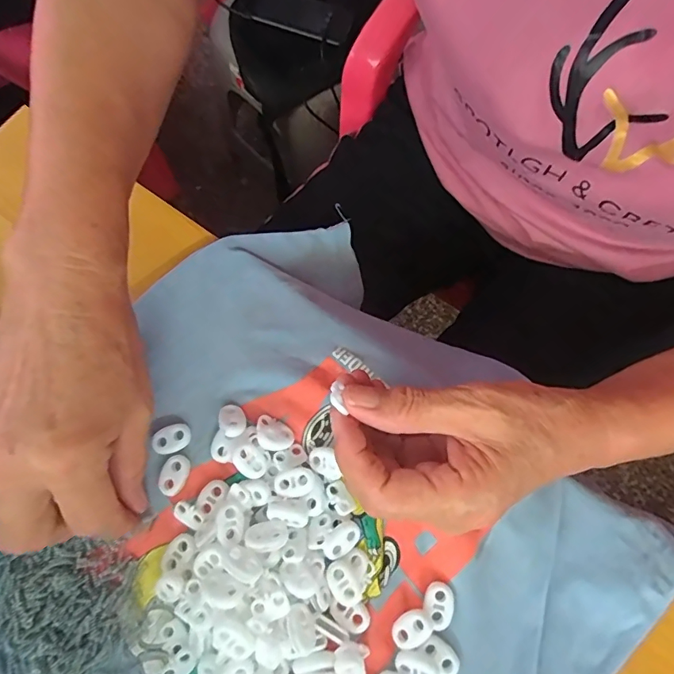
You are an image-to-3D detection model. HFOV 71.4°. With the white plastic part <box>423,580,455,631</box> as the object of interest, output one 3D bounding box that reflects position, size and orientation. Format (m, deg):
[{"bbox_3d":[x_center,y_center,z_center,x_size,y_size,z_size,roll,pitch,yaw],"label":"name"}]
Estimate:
[{"bbox_3d":[0.054,0.142,0.247,0.015,0.004,0.022,13,73,4],"label":"white plastic part"}]

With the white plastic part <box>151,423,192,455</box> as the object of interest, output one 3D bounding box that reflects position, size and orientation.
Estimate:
[{"bbox_3d":[-0.097,0.060,0.275,0.022,0.004,0.015,-23,74,-7],"label":"white plastic part"}]

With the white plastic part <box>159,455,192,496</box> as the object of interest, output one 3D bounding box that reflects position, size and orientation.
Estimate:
[{"bbox_3d":[-0.094,0.079,0.270,0.015,0.004,0.022,14,73,5],"label":"white plastic part"}]

